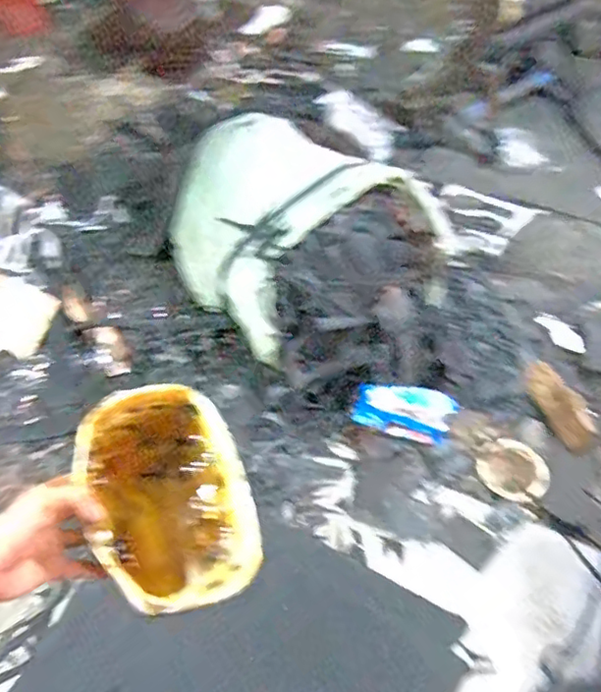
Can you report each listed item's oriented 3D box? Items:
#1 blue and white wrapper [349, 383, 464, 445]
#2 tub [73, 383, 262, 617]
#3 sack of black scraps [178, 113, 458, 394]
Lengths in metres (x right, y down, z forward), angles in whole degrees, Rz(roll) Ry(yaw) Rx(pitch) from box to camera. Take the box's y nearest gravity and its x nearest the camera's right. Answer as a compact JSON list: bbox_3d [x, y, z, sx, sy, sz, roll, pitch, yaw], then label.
[{"bbox_3d":[0.252,0.151,1.440,0.229,0.048,0.121,14,59,11],"label":"blue and white wrapper"},{"bbox_3d":[-0.131,0.148,0.575,0.136,0.097,0.201,-13,73,-27],"label":"tub"},{"bbox_3d":[0.015,-0.258,1.525,0.706,0.290,0.641,19,60,14],"label":"sack of black scraps"}]

